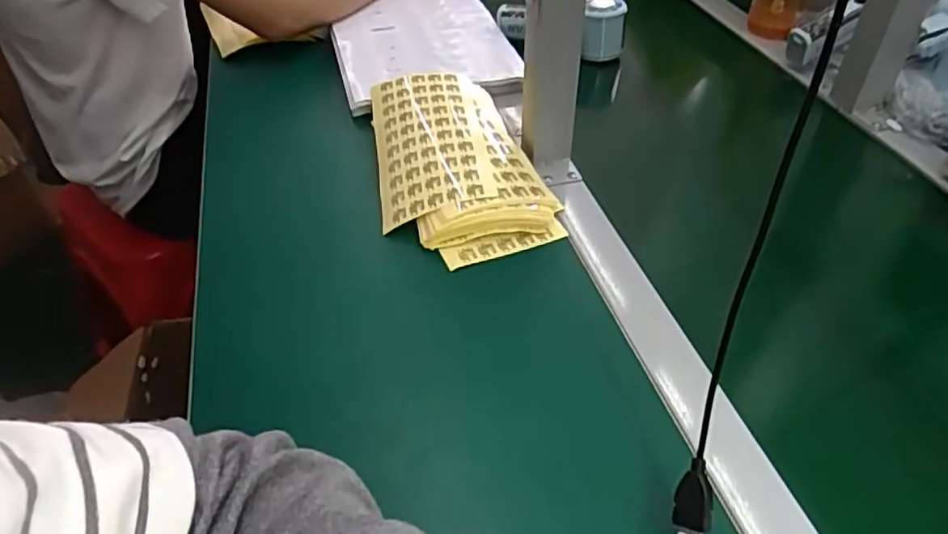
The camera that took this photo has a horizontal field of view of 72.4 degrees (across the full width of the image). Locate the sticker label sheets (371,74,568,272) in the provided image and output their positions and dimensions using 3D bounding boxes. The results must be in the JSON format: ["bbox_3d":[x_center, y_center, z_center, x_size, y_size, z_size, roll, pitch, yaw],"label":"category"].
[{"bbox_3d":[-0.028,-0.107,0.600,0.145,0.053,0.255,-15,45,-13],"label":"sticker label sheets"}]

